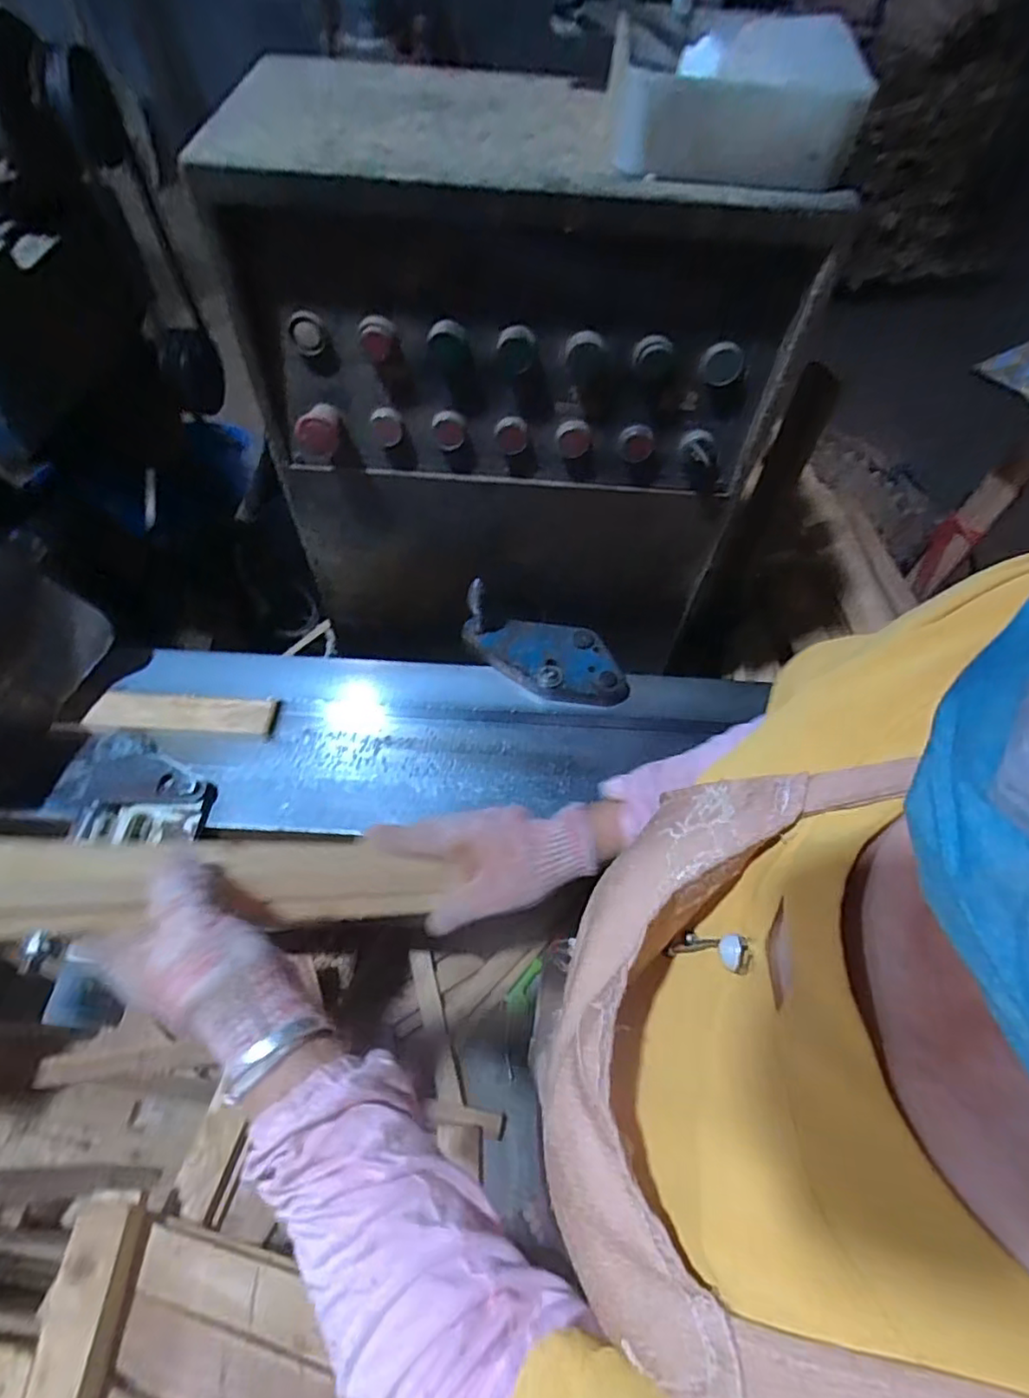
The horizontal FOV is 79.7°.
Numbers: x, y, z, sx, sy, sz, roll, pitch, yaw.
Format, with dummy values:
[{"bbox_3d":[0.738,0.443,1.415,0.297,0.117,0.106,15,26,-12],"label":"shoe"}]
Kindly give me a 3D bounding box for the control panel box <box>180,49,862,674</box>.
[{"bbox_3d":[-0.004,-0.268,0.653,0.440,0.515,0.191,3,58,-1],"label":"control panel box"}]

